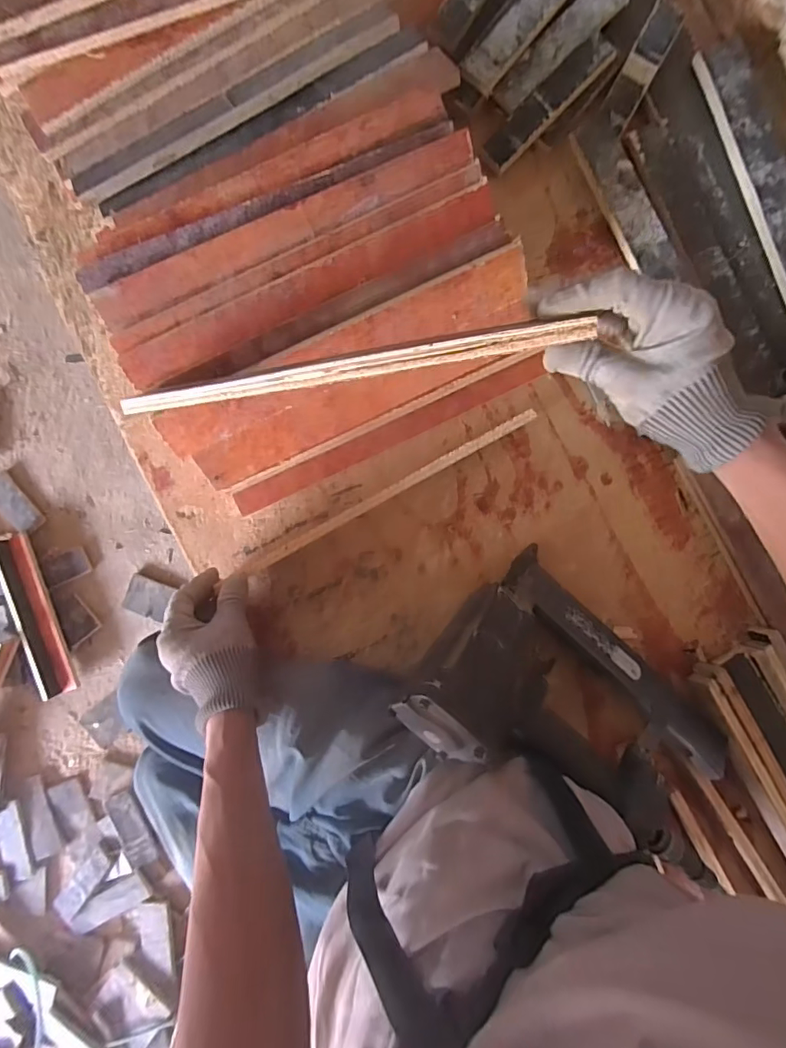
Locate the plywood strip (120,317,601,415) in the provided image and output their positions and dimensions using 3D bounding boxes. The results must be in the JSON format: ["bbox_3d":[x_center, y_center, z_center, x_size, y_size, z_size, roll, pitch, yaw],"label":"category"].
[{"bbox_3d":[-0.047,-0.112,0.368,0.362,0.010,0.015,-4,91,18],"label":"plywood strip"}]

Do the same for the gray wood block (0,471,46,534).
[{"bbox_3d":[-0.904,-0.050,1.199,0.065,0.023,0.146,-38,90,-2],"label":"gray wood block"}]

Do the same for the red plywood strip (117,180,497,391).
[{"bbox_3d":[-0.077,-0.217,0.462,0.365,0.009,0.036,-26,111,1],"label":"red plywood strip"}]

